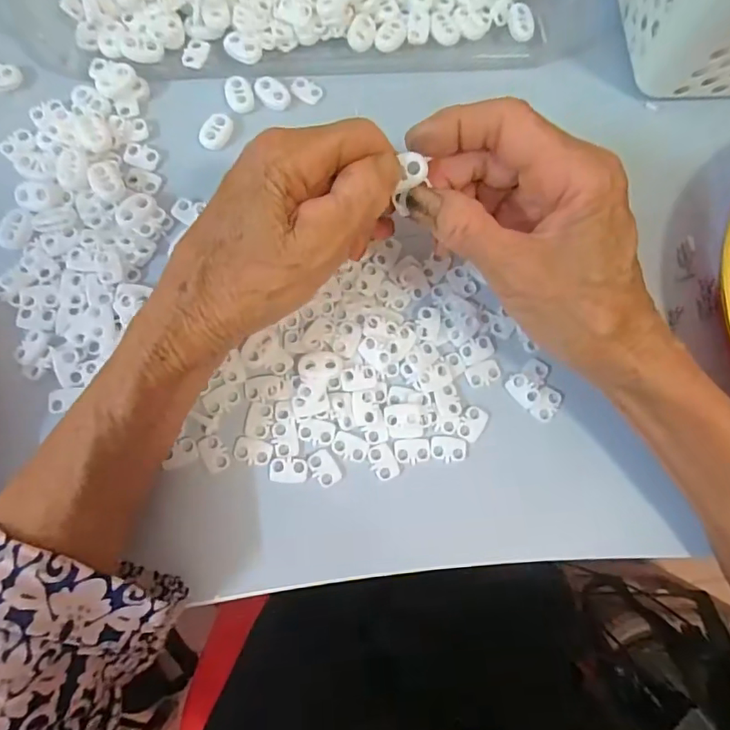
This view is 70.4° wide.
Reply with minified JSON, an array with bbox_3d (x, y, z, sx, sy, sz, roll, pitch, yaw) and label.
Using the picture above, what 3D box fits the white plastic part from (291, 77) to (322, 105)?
[{"bbox_3d":[-0.034,-0.160,0.301,0.018,0.004,0.013,26,76,3],"label":"white plastic part"}]

